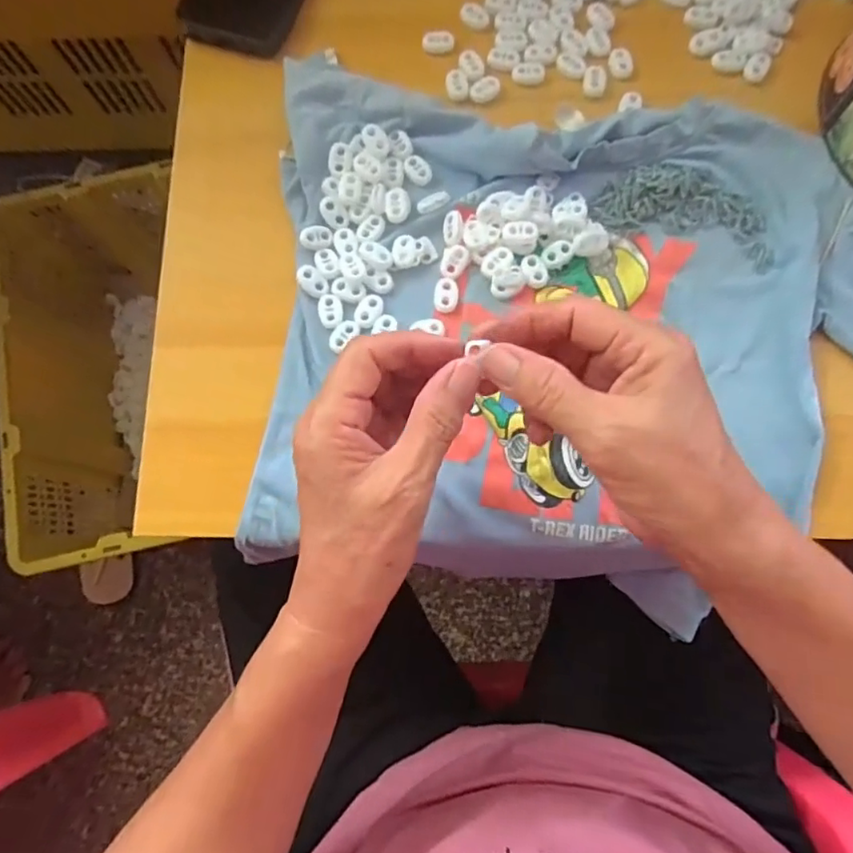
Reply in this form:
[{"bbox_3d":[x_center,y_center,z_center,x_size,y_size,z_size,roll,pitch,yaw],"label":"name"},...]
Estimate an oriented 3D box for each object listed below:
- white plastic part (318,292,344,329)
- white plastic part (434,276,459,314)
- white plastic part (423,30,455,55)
[{"bbox_3d":[-0.061,-0.074,0.367,0.015,0.004,0.023,-10,78,-1],"label":"white plastic part"},{"bbox_3d":[0.013,-0.084,0.366,0.015,0.004,0.023,7,78,3],"label":"white plastic part"},{"bbox_3d":[0.009,-0.274,0.411,0.022,0.009,0.011,-7,78,0],"label":"white plastic part"}]

